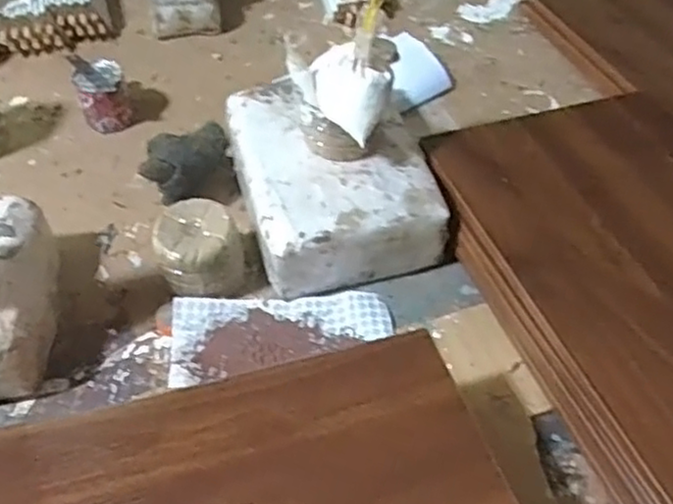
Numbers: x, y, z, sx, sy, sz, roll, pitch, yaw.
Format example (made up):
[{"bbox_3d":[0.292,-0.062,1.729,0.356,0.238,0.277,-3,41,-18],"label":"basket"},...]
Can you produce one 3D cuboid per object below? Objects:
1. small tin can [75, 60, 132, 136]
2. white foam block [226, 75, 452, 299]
[{"bbox_3d":[-0.306,-0.200,0.911,0.059,0.083,0.056,1,50,-2],"label":"small tin can"},{"bbox_3d":[-0.011,-0.088,0.821,0.204,0.108,0.267,-11,52,-12],"label":"white foam block"}]

